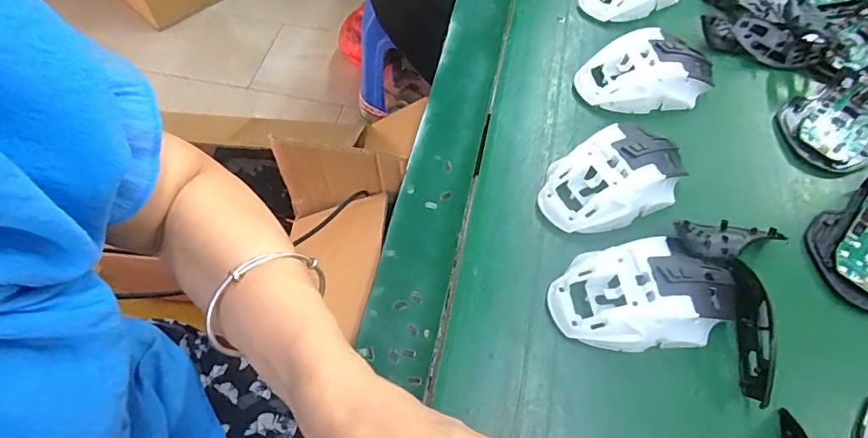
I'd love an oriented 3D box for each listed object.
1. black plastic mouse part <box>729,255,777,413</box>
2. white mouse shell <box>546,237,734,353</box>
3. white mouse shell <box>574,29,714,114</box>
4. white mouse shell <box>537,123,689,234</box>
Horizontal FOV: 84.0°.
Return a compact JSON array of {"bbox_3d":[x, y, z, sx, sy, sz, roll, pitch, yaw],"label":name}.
[{"bbox_3d":[0.197,0.069,0.298,0.015,0.033,0.088,5,61,3],"label":"black plastic mouse part"},{"bbox_3d":[0.133,0.048,0.304,0.113,0.038,0.060,-4,61,-1],"label":"white mouse shell"},{"bbox_3d":[0.178,-0.123,0.402,0.108,0.034,0.059,-9,61,-4],"label":"white mouse shell"},{"bbox_3d":[0.130,-0.029,0.348,0.106,0.039,0.061,-22,63,-11],"label":"white mouse shell"}]

